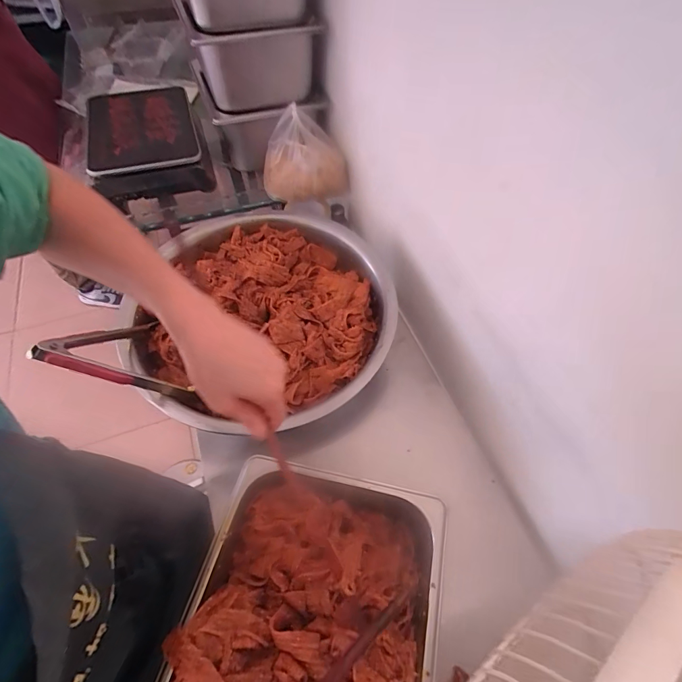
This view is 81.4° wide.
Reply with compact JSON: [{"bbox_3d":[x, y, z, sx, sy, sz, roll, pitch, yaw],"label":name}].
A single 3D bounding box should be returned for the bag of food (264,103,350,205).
[{"bbox_3d":[-0.080,-0.392,0.858,0.180,0.164,0.116,-21,59,-13],"label":"bag of food"}]

